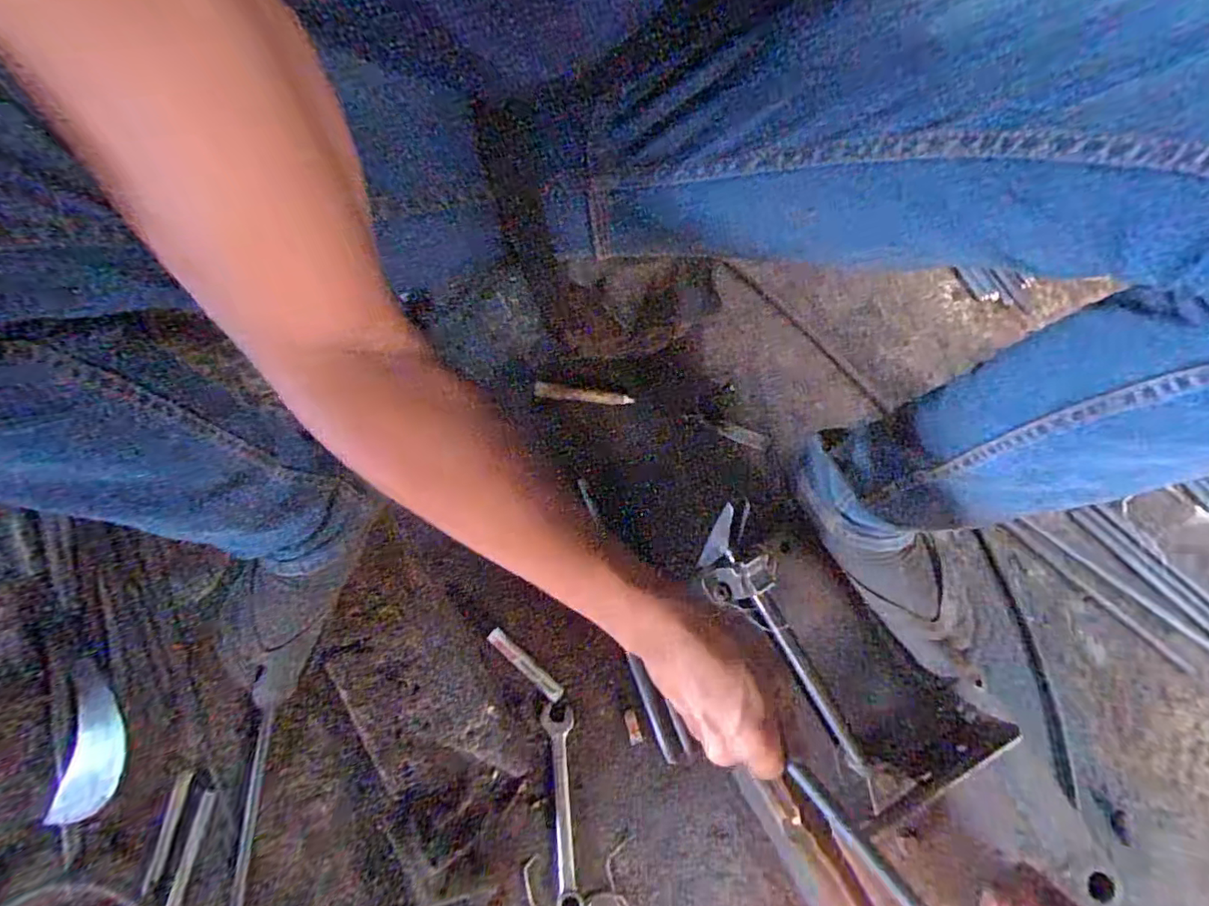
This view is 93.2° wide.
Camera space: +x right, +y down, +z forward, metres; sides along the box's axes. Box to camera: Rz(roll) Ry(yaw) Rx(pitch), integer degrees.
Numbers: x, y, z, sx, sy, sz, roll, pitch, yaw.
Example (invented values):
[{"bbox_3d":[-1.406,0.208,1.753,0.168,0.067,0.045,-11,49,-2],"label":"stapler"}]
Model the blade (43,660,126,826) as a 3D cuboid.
[{"bbox_3d":[-0.506,0.289,0.568,0.067,0.026,0.150,6,90,0],"label":"blade"}]

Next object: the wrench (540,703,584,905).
[{"bbox_3d":[-0.042,0.363,0.586,0.030,0.010,0.195,-5,77,-3],"label":"wrench"}]

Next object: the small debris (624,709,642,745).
[{"bbox_3d":[0.030,0.293,0.613,0.014,0.005,0.035,-15,78,-5],"label":"small debris"}]

